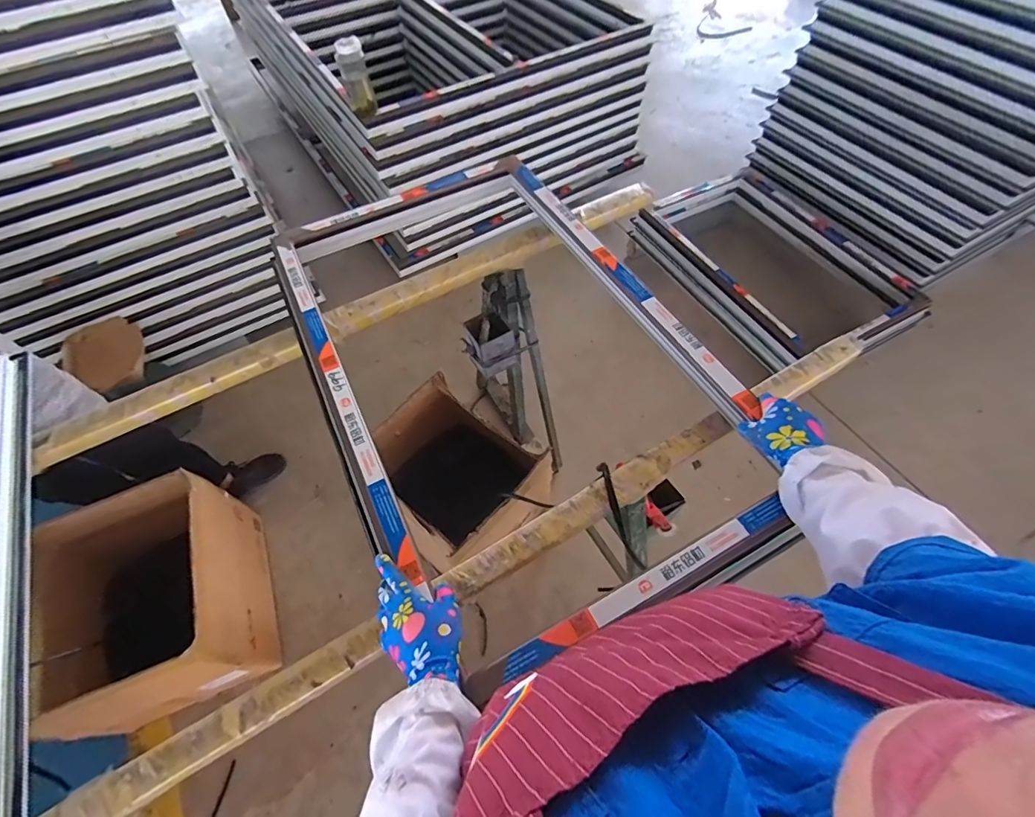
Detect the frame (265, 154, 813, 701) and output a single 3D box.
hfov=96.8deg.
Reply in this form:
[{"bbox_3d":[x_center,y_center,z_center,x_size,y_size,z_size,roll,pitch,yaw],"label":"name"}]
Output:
[{"bbox_3d":[-0.047,-0.117,0.787,0.590,0.068,0.977,-24,60,-12],"label":"frame"}]

